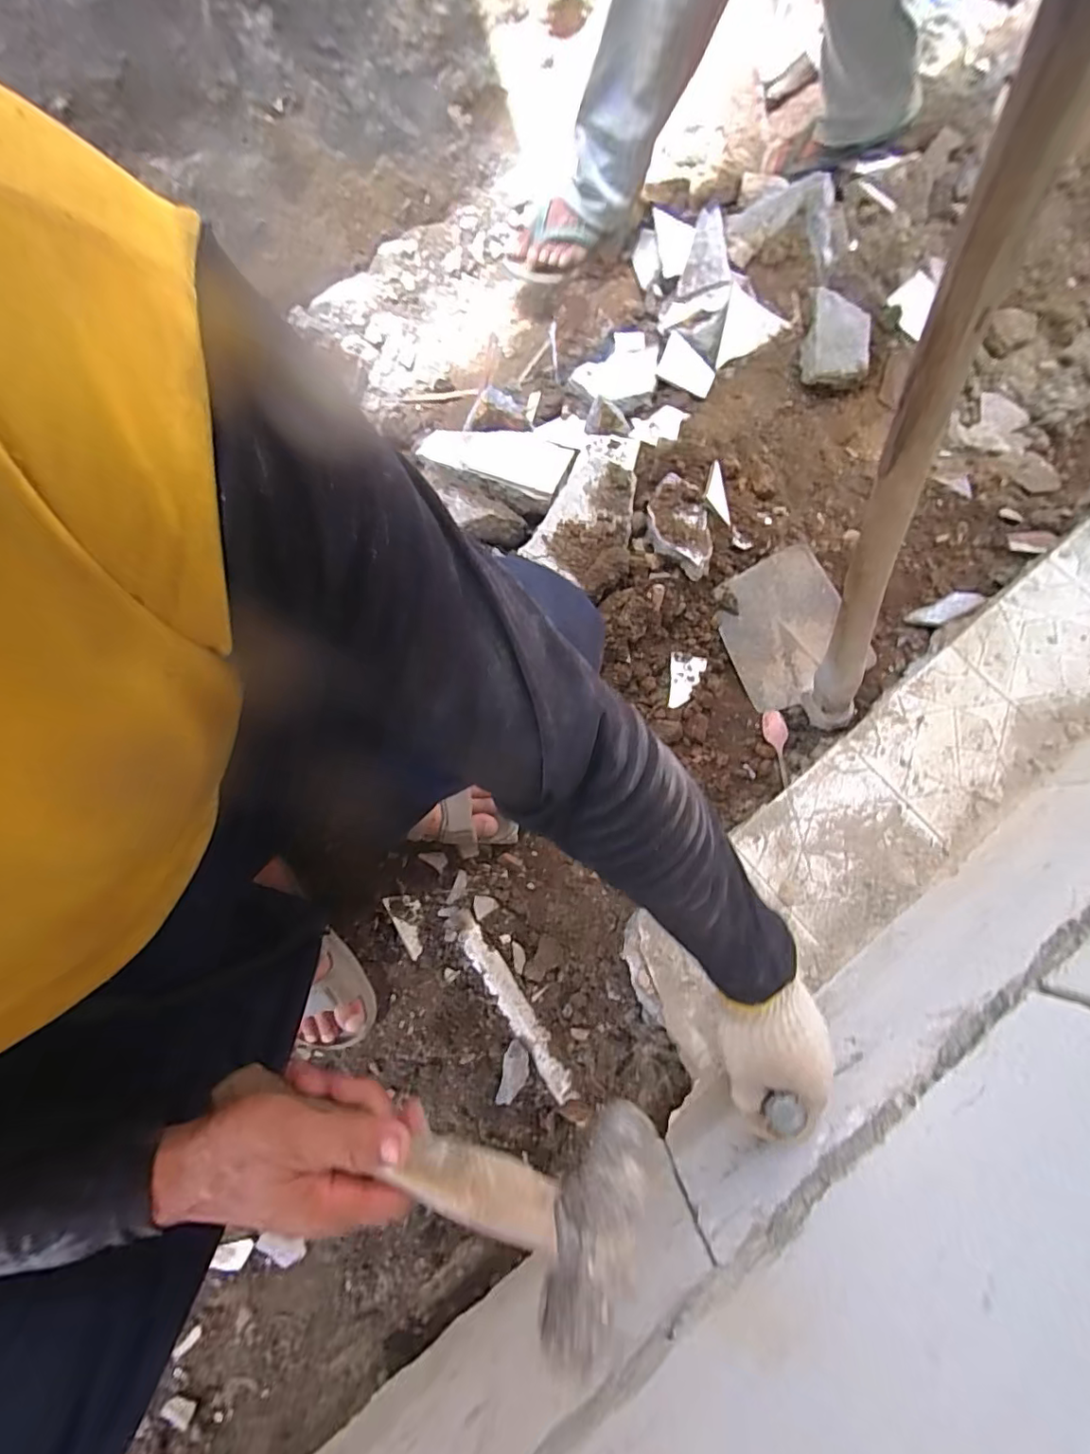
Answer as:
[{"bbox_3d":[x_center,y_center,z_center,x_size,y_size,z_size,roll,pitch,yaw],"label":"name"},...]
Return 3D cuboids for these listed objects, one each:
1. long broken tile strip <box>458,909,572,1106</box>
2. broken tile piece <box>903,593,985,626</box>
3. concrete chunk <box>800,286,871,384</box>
[{"bbox_3d":[-0.041,0.347,0.683,0.033,0.006,0.243,-30,76,-22],"label":"long broken tile strip"},{"bbox_3d":[0.587,-0.172,0.785,0.105,0.061,0.006,-28,121,-10],"label":"broken tile piece"},{"bbox_3d":[0.469,-0.622,0.864,0.102,0.035,0.127,6,105,1],"label":"concrete chunk"}]

